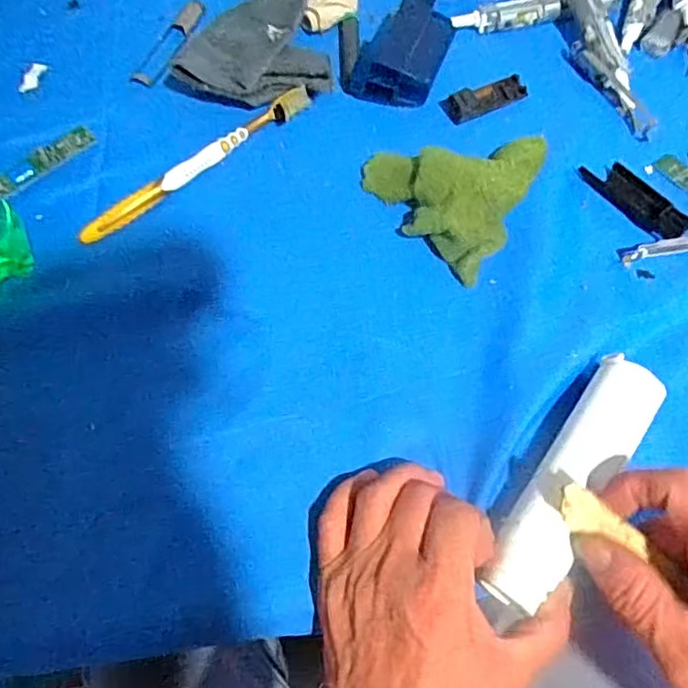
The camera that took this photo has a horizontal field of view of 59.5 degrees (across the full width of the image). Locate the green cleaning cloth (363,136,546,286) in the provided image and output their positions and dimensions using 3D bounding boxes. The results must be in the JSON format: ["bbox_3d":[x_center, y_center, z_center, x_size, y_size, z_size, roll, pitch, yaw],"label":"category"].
[{"bbox_3d":[0.065,-0.108,0.381,0.099,0.042,0.106,26,69,12],"label":"green cleaning cloth"}]

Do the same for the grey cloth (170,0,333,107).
[{"bbox_3d":[-0.066,-0.219,0.440,0.108,0.029,0.108,-8,66,-2],"label":"grey cloth"}]

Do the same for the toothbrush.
[{"bbox_3d":[-0.098,-0.123,0.408,0.180,0.015,0.014,-36,70,-13],"label":"toothbrush"}]

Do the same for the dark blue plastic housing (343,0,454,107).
[{"bbox_3d":[0.044,-0.213,0.433,0.056,0.028,0.088,18,68,9],"label":"dark blue plastic housing"}]

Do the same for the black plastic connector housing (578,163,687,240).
[{"bbox_3d":[0.189,-0.095,0.390,0.027,0.009,0.072,-32,70,-12],"label":"black plastic connector housing"}]

